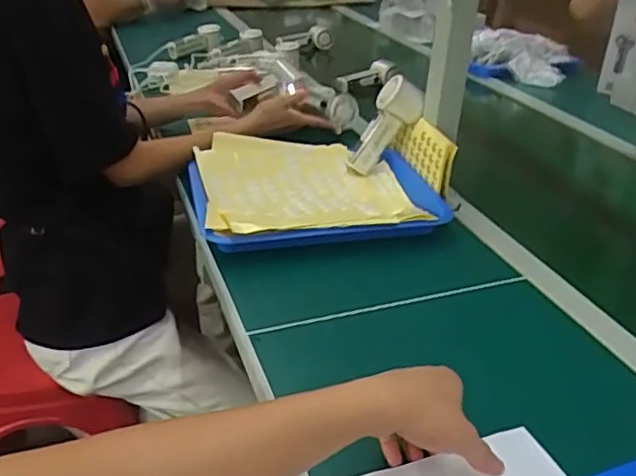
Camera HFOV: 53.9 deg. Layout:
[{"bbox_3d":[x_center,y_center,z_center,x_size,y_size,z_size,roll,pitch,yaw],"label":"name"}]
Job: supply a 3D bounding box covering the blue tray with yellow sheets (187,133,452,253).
[{"bbox_3d":[-0.010,-0.070,0.895,0.332,0.045,0.268,-5,31,-14],"label":"blue tray with yellow sheets"}]

